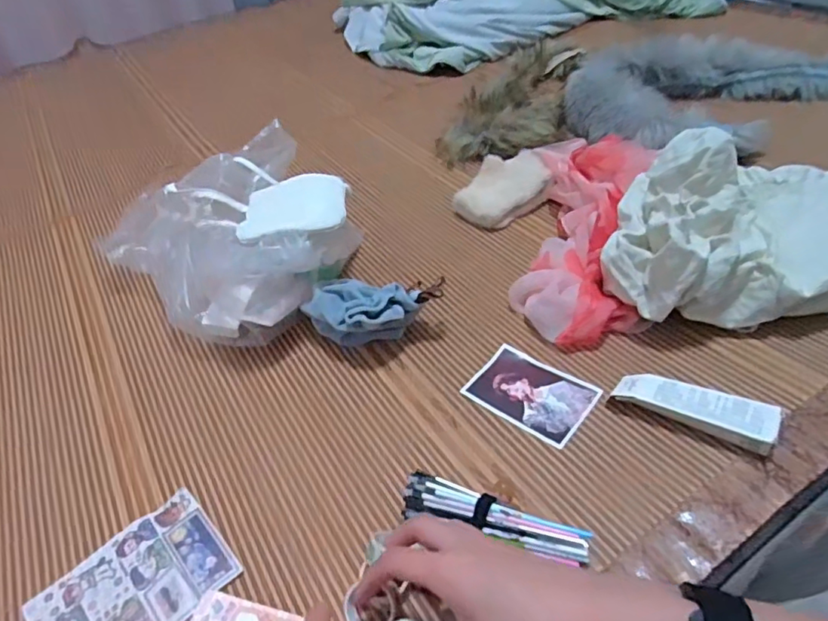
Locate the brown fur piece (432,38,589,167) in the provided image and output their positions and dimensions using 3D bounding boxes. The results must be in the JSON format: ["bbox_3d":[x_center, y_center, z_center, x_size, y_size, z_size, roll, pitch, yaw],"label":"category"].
[{"bbox_3d":[0.169,-0.361,0.935,0.177,0.078,0.393,9,44,16],"label":"brown fur piece"}]

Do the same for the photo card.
[{"bbox_3d":[0.106,0.074,0.513,0.105,0.004,0.072,27,54,35],"label":"photo card"}]

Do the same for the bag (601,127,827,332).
[{"bbox_3d":[0.341,-0.087,0.537,0.320,0.123,0.169,-14,42,-4],"label":"bag"}]

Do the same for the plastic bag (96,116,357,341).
[{"bbox_3d":[-0.211,-0.102,0.680,0.247,0.116,0.311,-35,49,-29],"label":"plastic bag"}]

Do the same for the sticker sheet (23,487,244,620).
[{"bbox_3d":[-0.211,0.209,0.424,0.133,0.005,0.100,-37,49,-25],"label":"sticker sheet"}]

